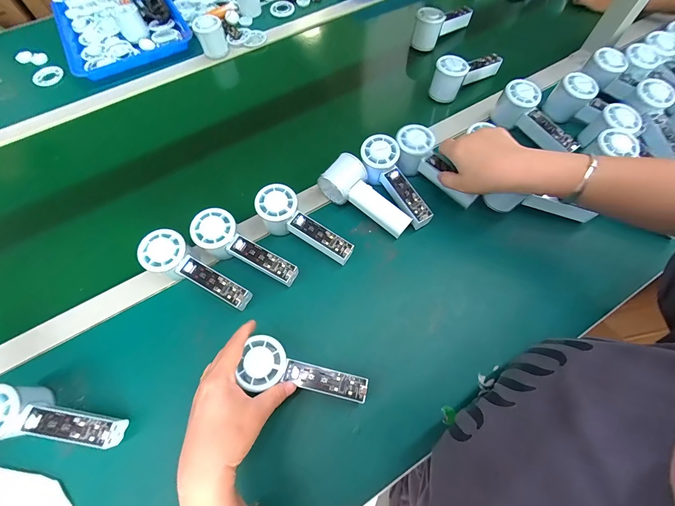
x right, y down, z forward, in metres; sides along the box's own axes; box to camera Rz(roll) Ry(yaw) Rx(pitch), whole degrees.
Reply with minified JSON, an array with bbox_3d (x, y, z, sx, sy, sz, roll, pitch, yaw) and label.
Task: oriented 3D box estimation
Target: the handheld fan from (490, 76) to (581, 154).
[{"bbox_3d":[0.332,-0.223,0.506,0.049,0.067,0.151,-37,70,-15],"label":"handheld fan"}]

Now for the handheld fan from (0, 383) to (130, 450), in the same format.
[{"bbox_3d":[-0.325,0.191,0.341,0.158,0.058,0.056,18,66,-8],"label":"handheld fan"}]

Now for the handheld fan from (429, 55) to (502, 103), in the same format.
[{"bbox_3d":[0.243,-0.349,0.571,0.159,0.060,0.049,-33,68,-13],"label":"handheld fan"}]

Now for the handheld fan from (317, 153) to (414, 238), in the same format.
[{"bbox_3d":[0.044,-0.083,0.456,0.142,0.049,0.055,37,70,1],"label":"handheld fan"}]

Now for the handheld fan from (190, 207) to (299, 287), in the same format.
[{"bbox_3d":[-0.128,-0.002,0.423,0.156,0.051,0.057,31,68,-1],"label":"handheld fan"}]

